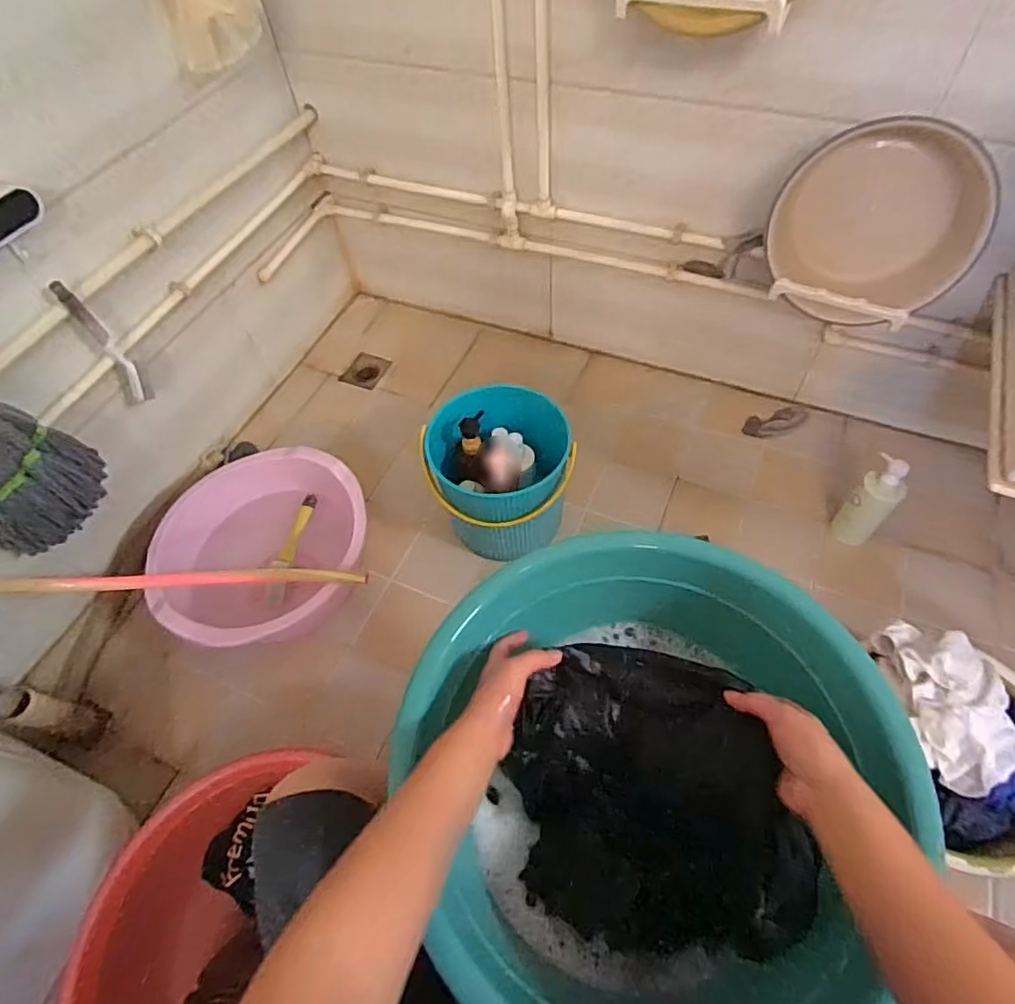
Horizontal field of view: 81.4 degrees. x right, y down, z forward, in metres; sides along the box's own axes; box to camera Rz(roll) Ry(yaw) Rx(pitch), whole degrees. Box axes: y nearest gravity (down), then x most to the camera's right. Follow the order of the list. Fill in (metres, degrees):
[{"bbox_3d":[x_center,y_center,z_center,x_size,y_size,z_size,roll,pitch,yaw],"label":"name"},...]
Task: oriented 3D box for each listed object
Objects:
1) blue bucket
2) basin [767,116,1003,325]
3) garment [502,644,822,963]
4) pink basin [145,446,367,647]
[{"bbox_3d":[-0.010,-0.045,1.141,0.258,0.248,0.257,-2,57,3],"label":"blue bucket"},{"bbox_3d":[0.545,-0.408,0.883,0.287,0.270,0.115,15,44,12],"label":"basin"},{"bbox_3d":[0.131,0.267,0.539,0.234,0.108,0.232,-2,57,3],"label":"garment"},{"bbox_3d":[-0.446,0.090,1.104,0.349,0.176,0.392,36,66,24],"label":"pink basin"}]

